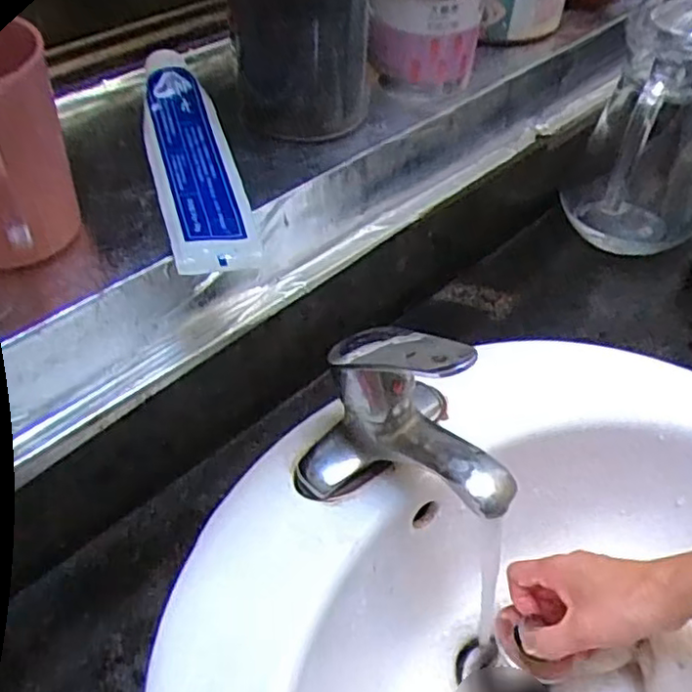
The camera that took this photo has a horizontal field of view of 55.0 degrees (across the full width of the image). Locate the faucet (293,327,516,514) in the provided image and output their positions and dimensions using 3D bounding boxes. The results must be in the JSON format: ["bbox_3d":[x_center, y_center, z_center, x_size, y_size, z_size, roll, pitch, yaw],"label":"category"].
[{"bbox_3d":[0.041,0.054,0.424,0.137,0.100,0.084,14,49,13],"label":"faucet"}]

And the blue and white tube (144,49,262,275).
[{"bbox_3d":[-0.103,-0.130,0.438,0.052,0.039,0.208,-14,47,-12],"label":"blue and white tube"}]

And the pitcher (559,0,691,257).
[{"bbox_3d":[0.269,-0.189,0.596,0.108,0.204,0.097,-3,46,-2],"label":"pitcher"}]

